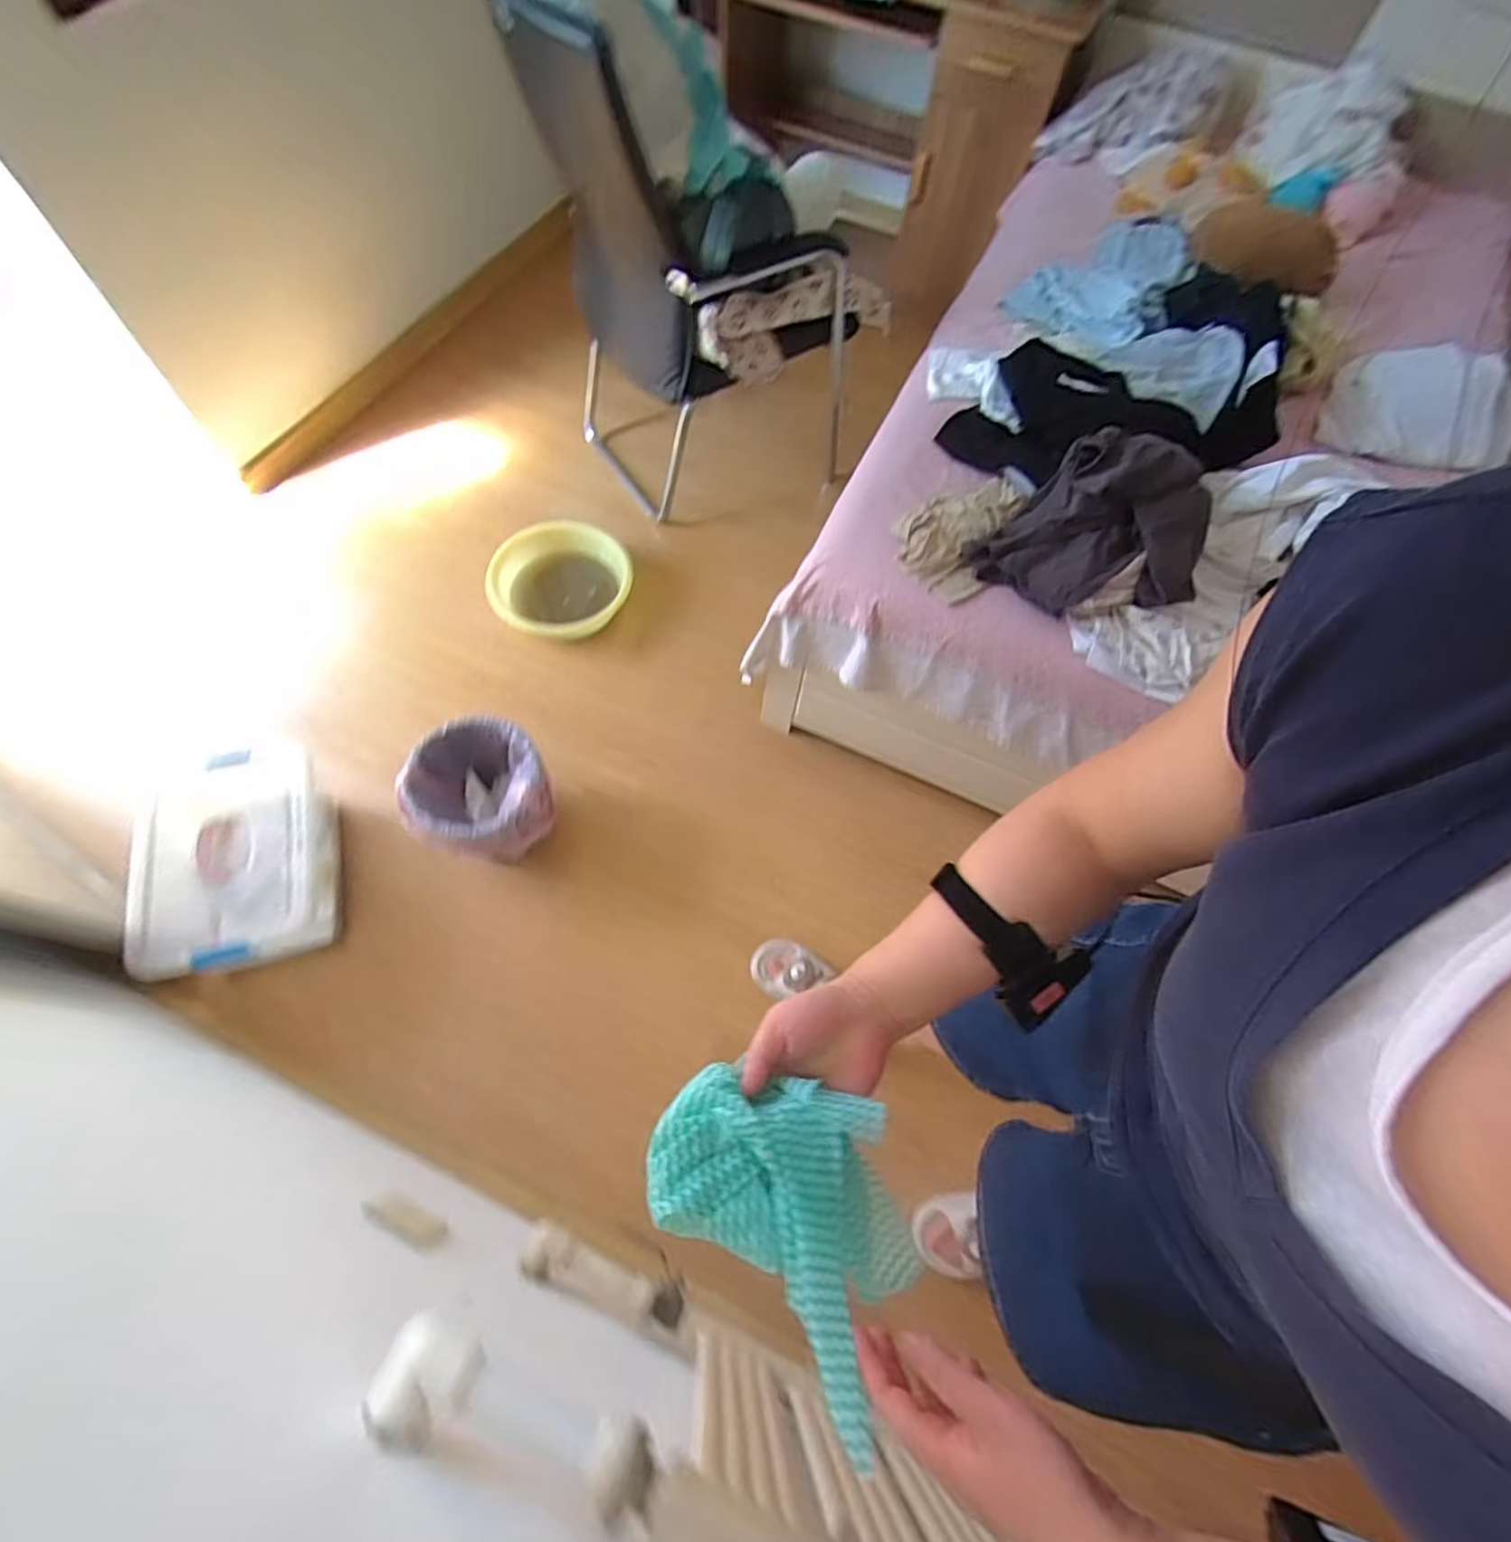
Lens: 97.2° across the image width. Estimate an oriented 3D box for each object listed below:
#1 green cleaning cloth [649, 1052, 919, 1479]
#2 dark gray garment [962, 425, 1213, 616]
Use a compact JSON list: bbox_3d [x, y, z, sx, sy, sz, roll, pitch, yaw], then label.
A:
[{"bbox_3d":[0.023,0.254,0.402,0.171,0.073,0.127,36,69,12],"label":"green cleaning cloth"},{"bbox_3d":[0.554,-0.376,1.052,0.338,0.142,0.267,-30,70,-17],"label":"dark gray garment"}]

